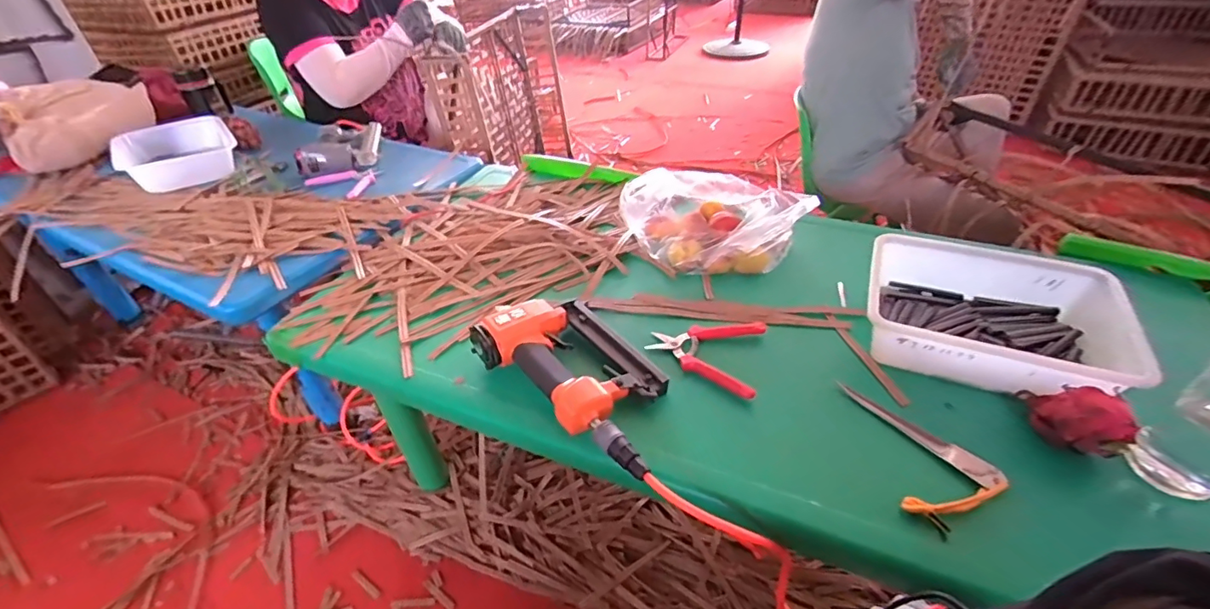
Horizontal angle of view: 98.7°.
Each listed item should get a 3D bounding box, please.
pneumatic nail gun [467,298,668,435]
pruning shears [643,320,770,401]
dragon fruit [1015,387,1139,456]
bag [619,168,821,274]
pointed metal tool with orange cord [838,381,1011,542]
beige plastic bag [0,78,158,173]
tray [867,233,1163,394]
[{"bbox_3d":[-0.047,0.068,0.640,0.163,0.066,0.204,-27,46,-24],"label":"pneumatic nail gun"},{"bbox_3d":[0.143,0.049,0.677,0.150,0.016,0.116,24,50,26],"label":"pruning shears"},{"bbox_3d":[0.474,0.113,0.526,0.080,0.065,0.056,26,49,30],"label":"dragon fruit"},{"bbox_3d":[0.169,-0.151,0.818,0.268,0.124,0.183,8,40,13],"label":"bag"},{"bbox_3d":[0.305,0.151,0.543,0.103,0.017,0.171,-29,49,-23],"label":"pointed metal tool with orange cord"},{"bbox_3d":[-1.279,-0.454,1.257,0.280,0.097,0.293,28,52,30],"label":"beige plastic bag"},{"bbox_3d":[0.463,0.012,0.633,0.257,0.083,0.200,17,44,23],"label":"tray"}]

